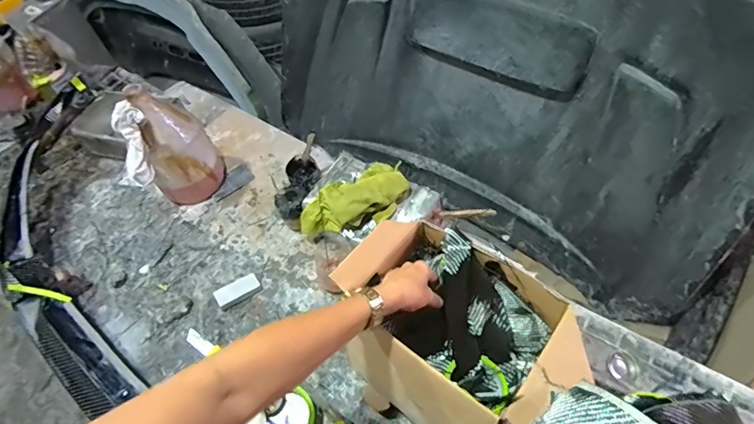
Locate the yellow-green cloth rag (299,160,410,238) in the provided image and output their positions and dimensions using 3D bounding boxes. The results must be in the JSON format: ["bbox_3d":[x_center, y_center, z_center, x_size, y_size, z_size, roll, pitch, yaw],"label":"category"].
[{"bbox_3d":[-0.058,-0.022,0.848,0.243,0.098,0.121,-23,52,15],"label":"yellow-green cloth rag"}]

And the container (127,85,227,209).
[{"bbox_3d":[-0.450,-0.138,0.965,0.161,0.284,0.149,-26,55,-13],"label":"container"}]

